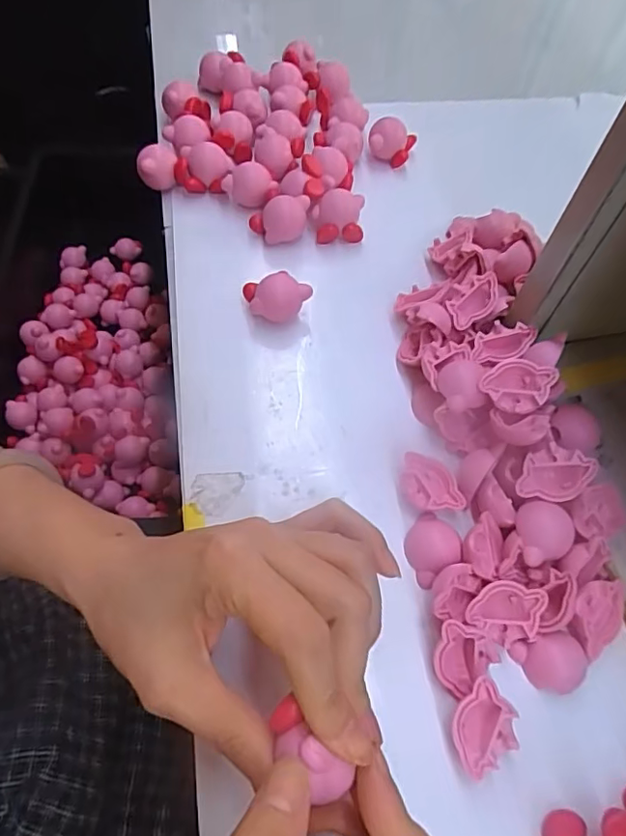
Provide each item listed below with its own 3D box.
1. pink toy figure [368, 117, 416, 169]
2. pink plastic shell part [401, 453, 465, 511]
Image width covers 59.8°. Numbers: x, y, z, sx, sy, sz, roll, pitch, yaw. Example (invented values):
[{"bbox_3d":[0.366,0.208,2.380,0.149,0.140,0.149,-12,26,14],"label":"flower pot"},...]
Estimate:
[{"bbox_3d":[0.060,-0.209,0.415,0.034,0.037,0.025,9,61,5],"label":"pink toy figure"},{"bbox_3d":[0.062,0.036,0.283,0.033,0.011,0.028,12,62,7],"label":"pink plastic shell part"}]

